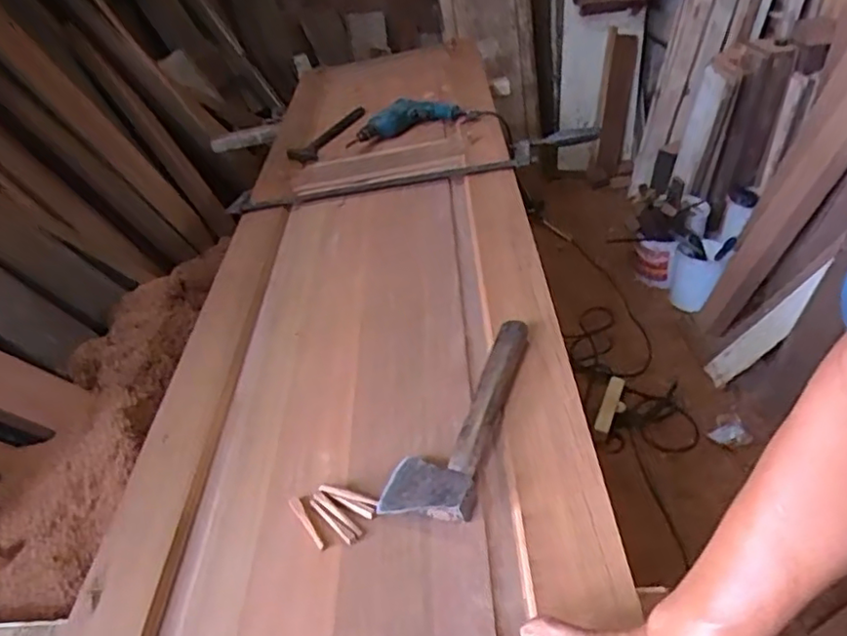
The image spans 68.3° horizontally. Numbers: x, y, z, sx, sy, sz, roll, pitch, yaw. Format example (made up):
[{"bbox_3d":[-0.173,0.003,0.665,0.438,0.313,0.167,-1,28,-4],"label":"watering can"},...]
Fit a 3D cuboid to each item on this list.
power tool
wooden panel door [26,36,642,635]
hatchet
[{"bbox_3d":[-0.054,-0.522,1.631,0.302,0.064,0.119,-14,37,-6],"label":"power tool"},{"bbox_3d":[-0.113,-0.118,1.165,0.617,0.067,1.899,-9,39,6],"label":"wooden panel door"},{"bbox_3d":[0.050,0.113,0.792,0.104,0.060,0.310,7,40,21],"label":"hatchet"}]

